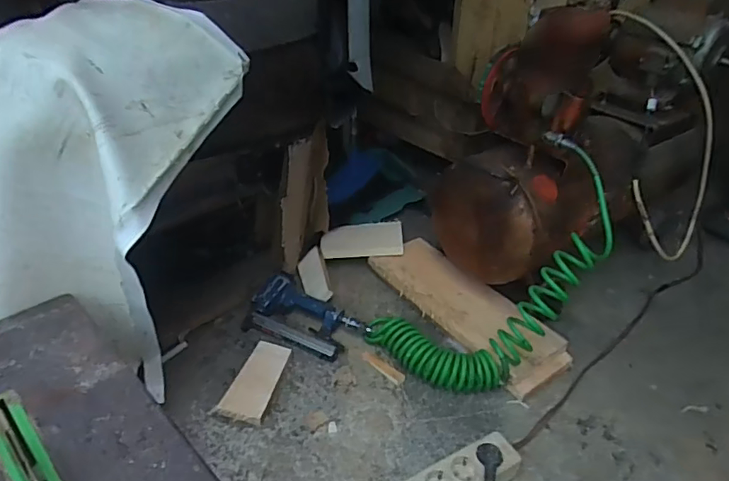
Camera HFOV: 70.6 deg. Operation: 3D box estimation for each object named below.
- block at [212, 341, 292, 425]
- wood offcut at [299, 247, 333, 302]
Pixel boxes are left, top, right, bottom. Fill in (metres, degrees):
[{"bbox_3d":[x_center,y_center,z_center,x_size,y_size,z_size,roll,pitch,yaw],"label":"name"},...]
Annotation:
[{"bbox_3d":[-0.175,0.228,0.845,0.070,0.017,0.150,14,32,10],"label":"block"},{"bbox_3d":[-0.102,0.074,1.050,0.058,0.018,0.142,-29,43,9],"label":"wood offcut"}]

